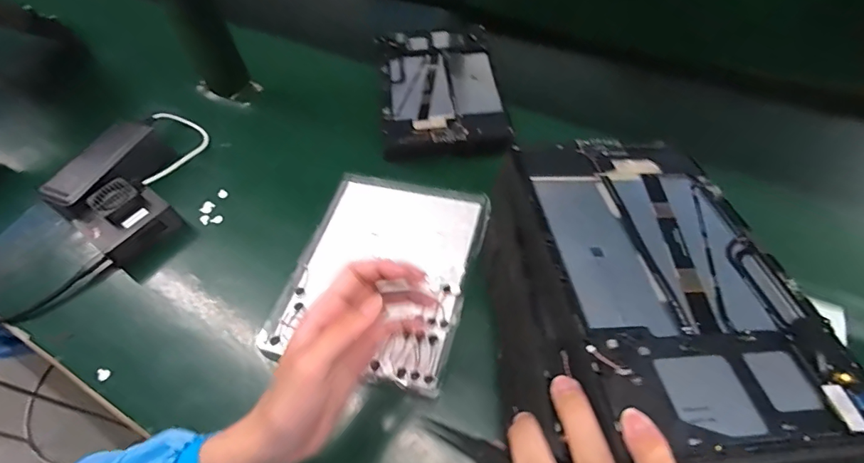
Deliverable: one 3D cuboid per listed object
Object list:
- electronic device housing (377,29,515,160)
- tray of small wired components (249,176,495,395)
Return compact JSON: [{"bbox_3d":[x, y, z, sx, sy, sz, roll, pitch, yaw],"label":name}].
[{"bbox_3d":[0.011,-0.183,0.577,0.145,0.028,0.251,-7,53,1],"label":"electronic device housing"},{"bbox_3d":[-0.046,0.031,0.442,0.168,0.011,0.216,11,55,13],"label":"tray of small wired components"}]

